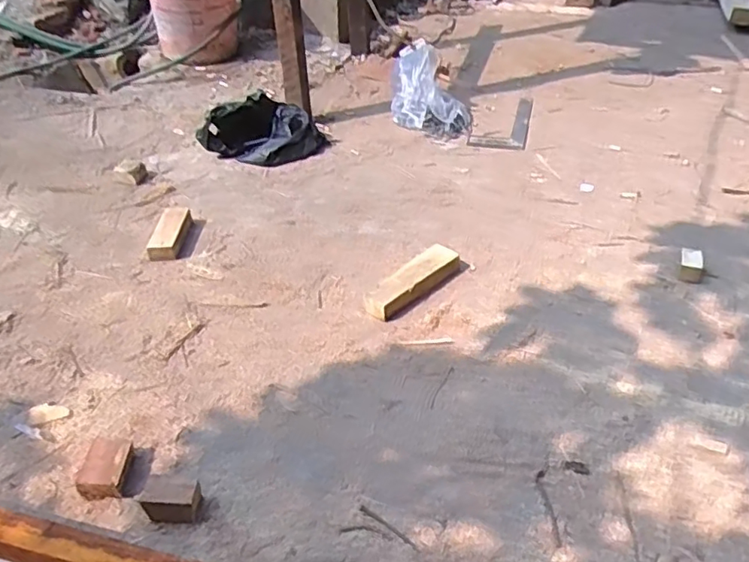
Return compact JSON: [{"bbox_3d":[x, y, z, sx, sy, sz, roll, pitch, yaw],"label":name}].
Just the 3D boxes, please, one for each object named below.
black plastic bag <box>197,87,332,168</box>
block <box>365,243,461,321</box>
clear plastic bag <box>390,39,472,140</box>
[{"bbox_3d":[-0.284,-0.393,1.551,0.210,0.117,0.267,29,50,31],"label":"black plastic bag"},{"bbox_3d":[0.077,0.001,1.134,0.069,0.045,0.222,30,51,31],"label":"block"},{"bbox_3d":[0.161,-0.530,1.666,0.223,0.169,0.249,-1,41,2],"label":"clear plastic bag"}]

